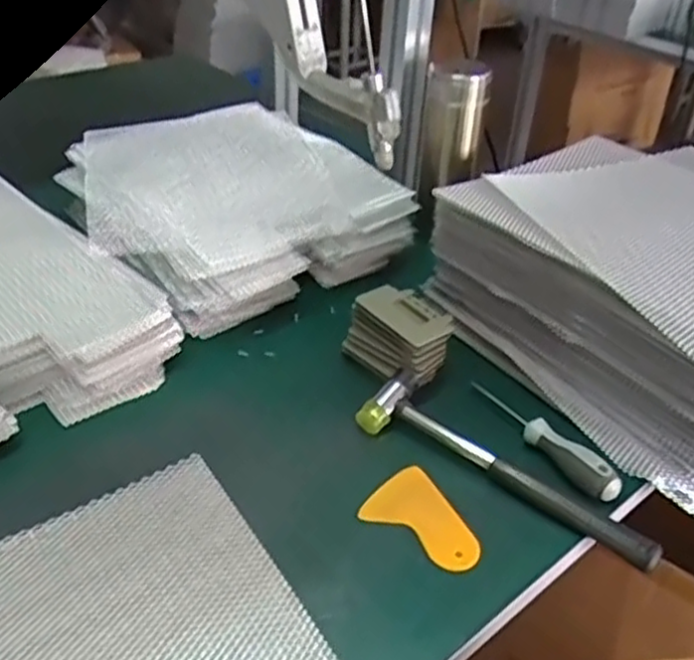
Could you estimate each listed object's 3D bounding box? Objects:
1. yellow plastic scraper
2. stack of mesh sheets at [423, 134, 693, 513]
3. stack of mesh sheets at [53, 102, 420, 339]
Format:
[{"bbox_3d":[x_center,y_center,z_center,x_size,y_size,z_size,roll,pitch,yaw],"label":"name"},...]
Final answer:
[{"bbox_3d":[0.063,0.138,0.548,0.088,0.007,0.062,28,45,25],"label":"yellow plastic scraper"},{"bbox_3d":[0.288,-0.030,0.665,0.270,0.130,0.368,-19,41,-27],"label":"stack of mesh sheets"},{"bbox_3d":[-0.150,-0.138,0.809,0.303,0.098,0.342,-25,44,-33],"label":"stack of mesh sheets"}]

